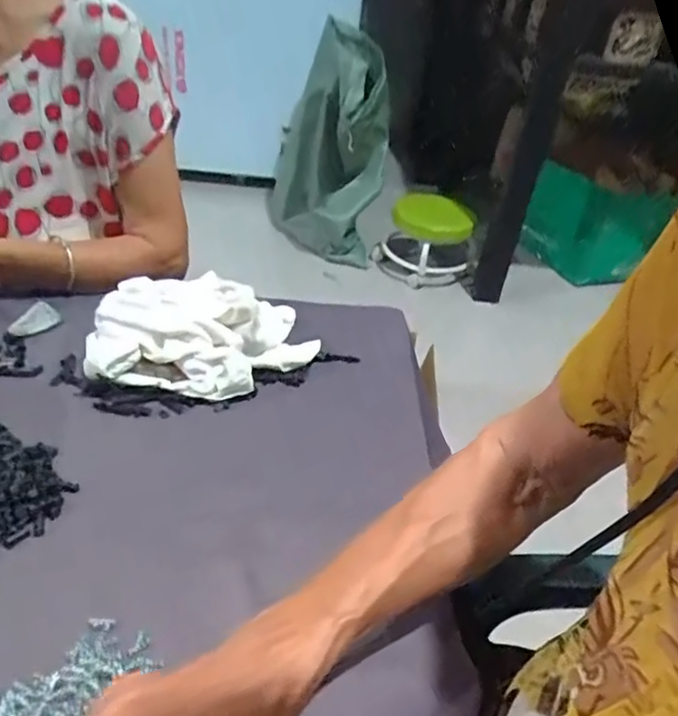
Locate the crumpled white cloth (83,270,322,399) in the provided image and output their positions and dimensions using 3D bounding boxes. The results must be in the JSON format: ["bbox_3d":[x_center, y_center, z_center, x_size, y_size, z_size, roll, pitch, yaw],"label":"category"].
[{"bbox_3d":[-0.126,-0.029,0.586,0.210,0.068,0.144,5,36,-6],"label":"crumpled white cloth"}]

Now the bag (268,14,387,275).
[{"bbox_3d":[-0.022,-0.609,1.804,0.280,0.603,0.377,-11,40,-26],"label":"bag"}]

